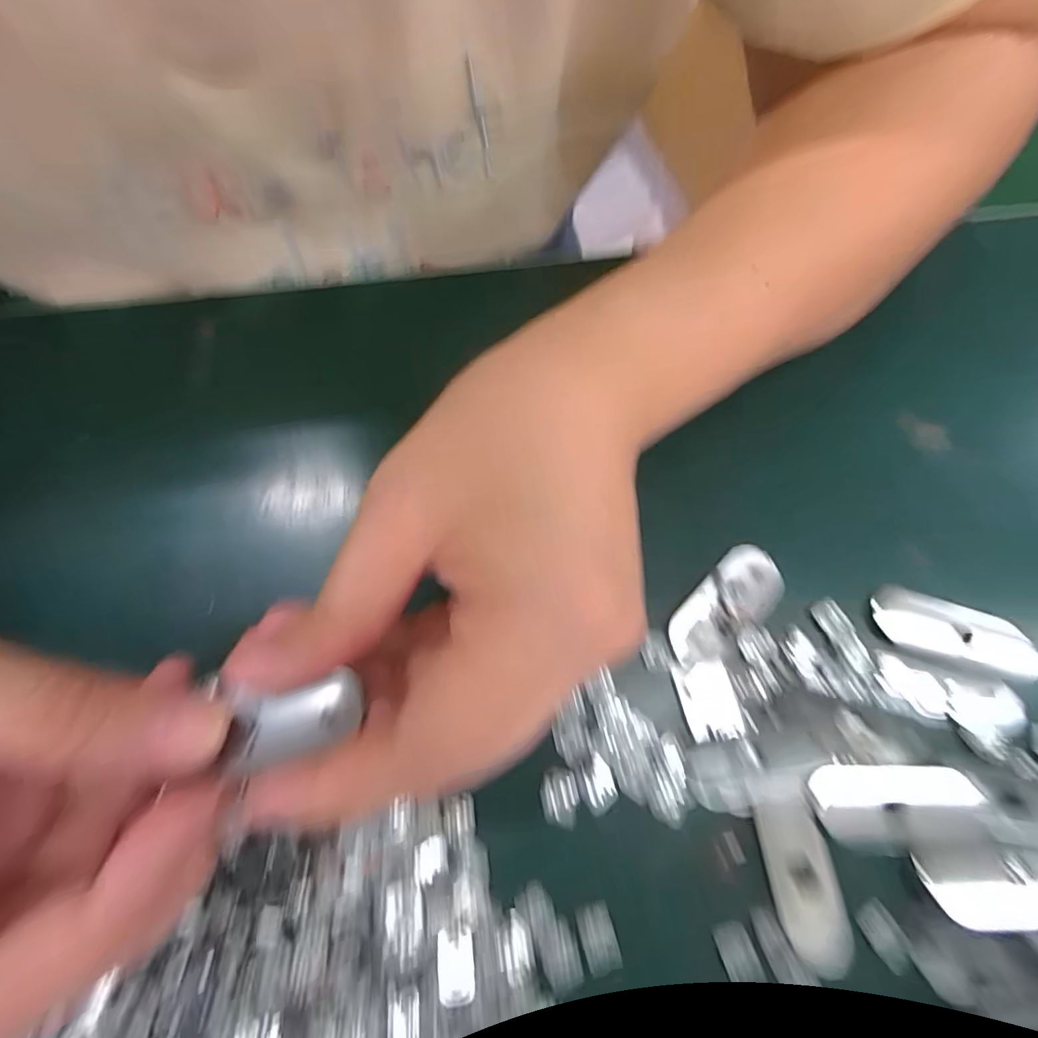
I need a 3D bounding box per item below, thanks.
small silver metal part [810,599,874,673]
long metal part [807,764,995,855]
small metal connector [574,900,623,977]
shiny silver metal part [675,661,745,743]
[{"bbox_3d":[0.113,0.040,0.181,0.009,0.004,0.026,-24,75,-6],"label":"small silver metal part"},{"bbox_3d":[0.118,0.089,0.161,0.051,0.004,0.024,1,74,1],"label":"long metal part"},{"bbox_3d":[0.023,0.124,0.153,0.010,0.005,0.015,-16,74,-4],"label":"small metal connector"},{"bbox_3d":[0.064,0.061,0.175,0.017,0.005,0.024,-8,74,-2],"label":"shiny silver metal part"}]

